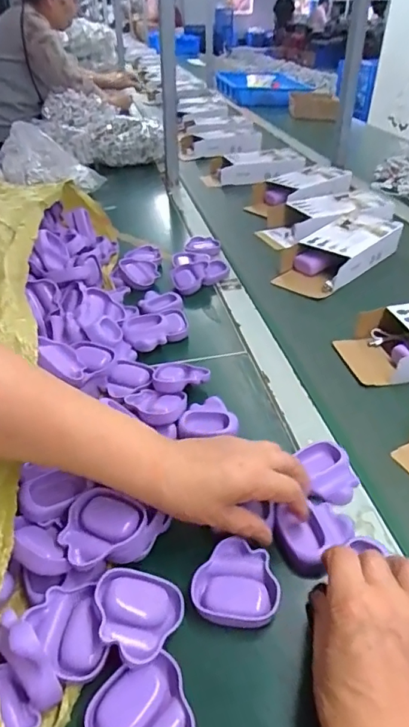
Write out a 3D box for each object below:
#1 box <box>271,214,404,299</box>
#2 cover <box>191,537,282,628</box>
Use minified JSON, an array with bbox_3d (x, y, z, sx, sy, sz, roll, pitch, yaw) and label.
[{"bbox_3d":[0.220,-0.190,0.805,0.121,0.070,0.230,29,46,33],"label":"box"},{"bbox_3d":[0.024,0.164,0.363,0.061,0.018,0.063,4,37,7],"label":"cover"}]

